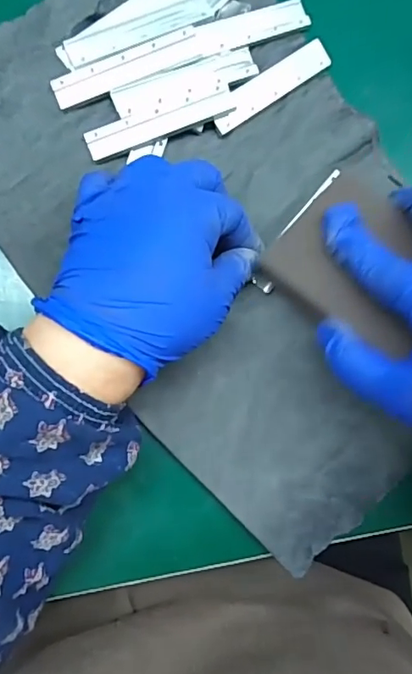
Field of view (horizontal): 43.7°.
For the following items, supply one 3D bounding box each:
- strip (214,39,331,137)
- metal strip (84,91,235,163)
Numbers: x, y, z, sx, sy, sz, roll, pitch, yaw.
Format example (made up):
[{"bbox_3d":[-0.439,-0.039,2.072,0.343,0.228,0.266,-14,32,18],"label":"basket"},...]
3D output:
[{"bbox_3d":[0.037,-0.143,0.291,0.081,0.005,0.017,-38,113,-13],"label":"strip"},{"bbox_3d":[-0.024,-0.116,0.278,0.082,0.007,0.015,-21,89,-10],"label":"metal strip"}]

